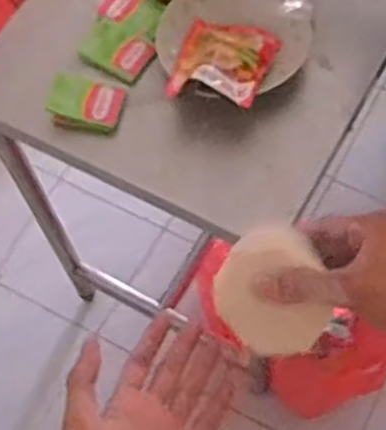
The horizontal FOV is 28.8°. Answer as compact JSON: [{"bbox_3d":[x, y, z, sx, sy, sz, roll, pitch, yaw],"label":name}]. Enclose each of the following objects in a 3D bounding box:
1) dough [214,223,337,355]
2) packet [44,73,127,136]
[{"bbox_3d":[0.052,0.053,0.512,0.072,0.006,0.086,-16,96,13],"label":"dough"},{"bbox_3d":[-0.141,-0.143,0.976,0.094,0.022,0.073,13,66,11],"label":"packet"}]

